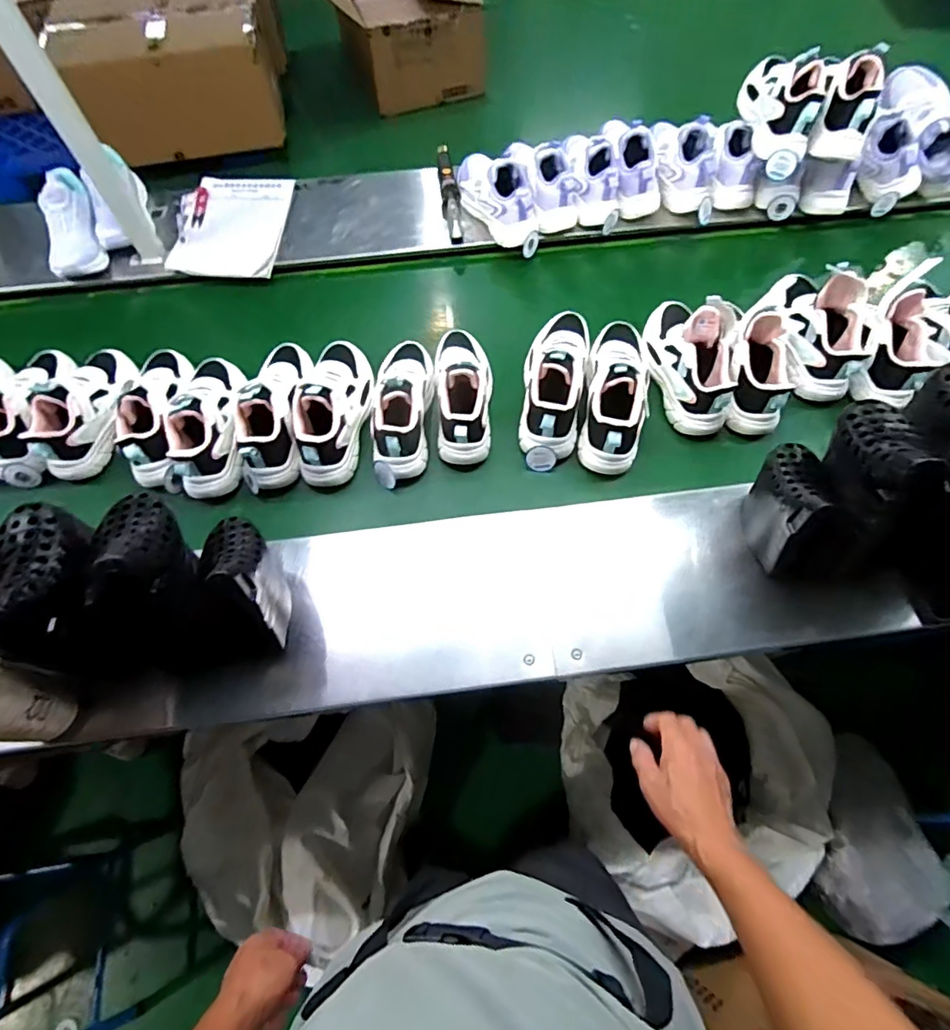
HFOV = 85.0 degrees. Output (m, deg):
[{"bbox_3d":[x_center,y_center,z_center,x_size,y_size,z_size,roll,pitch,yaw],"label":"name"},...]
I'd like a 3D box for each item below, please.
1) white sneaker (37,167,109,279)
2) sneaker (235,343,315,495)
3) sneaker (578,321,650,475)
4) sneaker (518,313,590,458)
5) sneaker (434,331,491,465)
[{"bbox_3d":[-0.719,-0.512,0.920,0.072,0.069,0.174,-1,99,1],"label":"white sneaker"},{"bbox_3d":[-0.314,-0.175,0.800,0.093,0.096,0.254,0,65,2],"label":"sneaker"},{"bbox_3d":[0.227,-0.206,0.802,0.106,0.107,0.268,10,66,6],"label":"sneaker"},{"bbox_3d":[0.131,-0.231,0.816,0.102,0.102,0.265,9,66,6],"label":"sneaker"},{"bbox_3d":[-0.017,-0.209,0.811,0.093,0.103,0.236,-2,65,1],"label":"sneaker"}]

